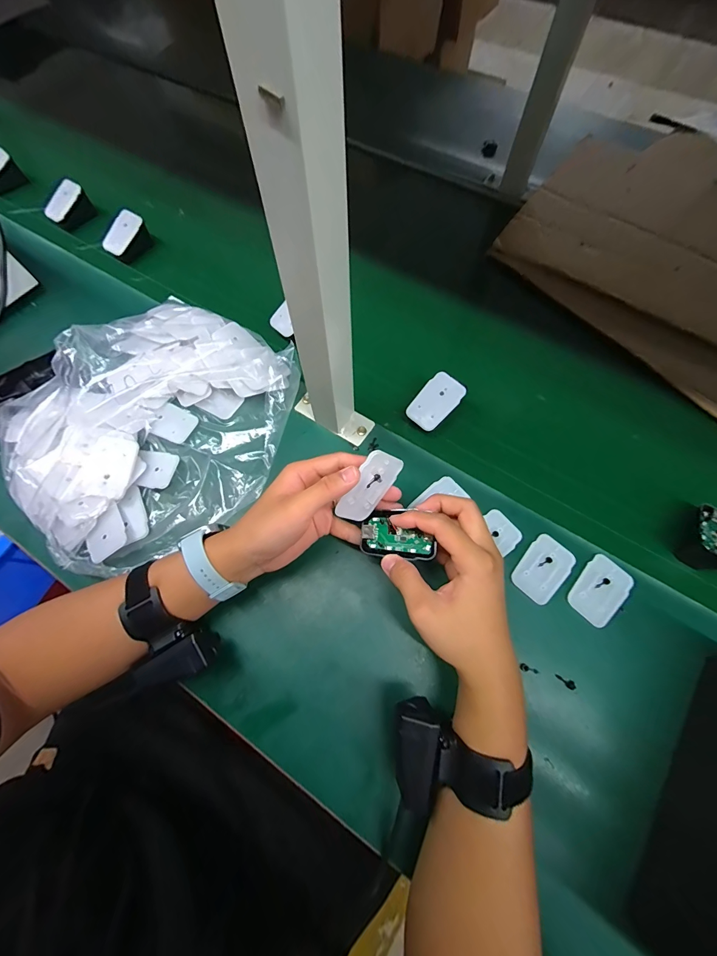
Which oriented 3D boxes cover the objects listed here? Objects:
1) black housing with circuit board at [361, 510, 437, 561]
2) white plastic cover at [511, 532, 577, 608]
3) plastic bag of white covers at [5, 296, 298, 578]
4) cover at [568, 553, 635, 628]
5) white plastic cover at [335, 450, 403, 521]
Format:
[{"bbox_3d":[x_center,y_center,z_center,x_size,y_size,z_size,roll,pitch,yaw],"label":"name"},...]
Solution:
[{"bbox_3d":[0.036,0.052,0.323,0.067,0.005,0.042,-2,75,18],"label":"black housing with circuit board"},{"bbox_3d":[0.195,0.095,0.373,0.044,0.005,0.070,42,75,15],"label":"white plastic cover"},{"bbox_3d":[-0.238,-0.070,0.413,0.326,0.066,0.290,-42,74,-14],"label":"plastic bag of white covers"},{"bbox_3d":[0.251,0.116,0.365,0.071,0.005,0.045,-41,74,-13],"label":"cover"},{"bbox_3d":[0.011,0.010,0.312,0.068,0.042,0.004,-59,41,16],"label":"white plastic cover"}]

